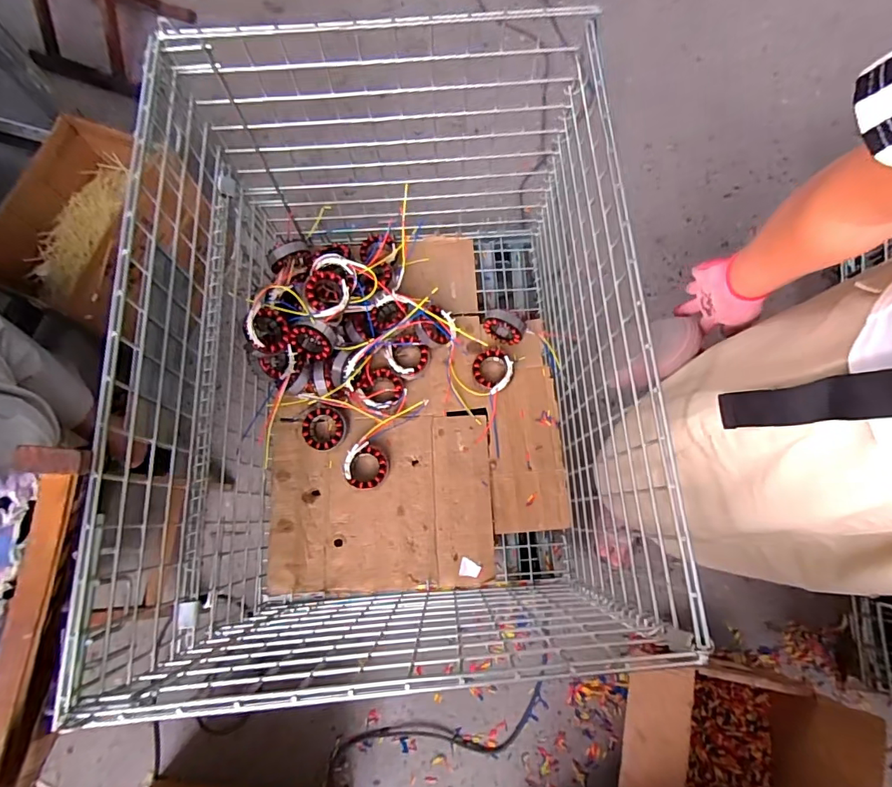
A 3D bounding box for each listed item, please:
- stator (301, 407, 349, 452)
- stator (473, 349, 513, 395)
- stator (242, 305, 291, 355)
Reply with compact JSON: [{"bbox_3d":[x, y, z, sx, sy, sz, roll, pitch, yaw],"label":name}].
[{"bbox_3d":[-0.245,0.071,0.971,0.095,0.031,0.084,4,77,1],"label":"stator"},{"bbox_3d":[0.095,-0.050,0.996,0.084,0.033,0.096,19,77,4],"label":"stator"},{"bbox_3d":[-0.325,-0.116,0.874,0.023,0.086,0.086,-10,91,34],"label":"stator"}]

